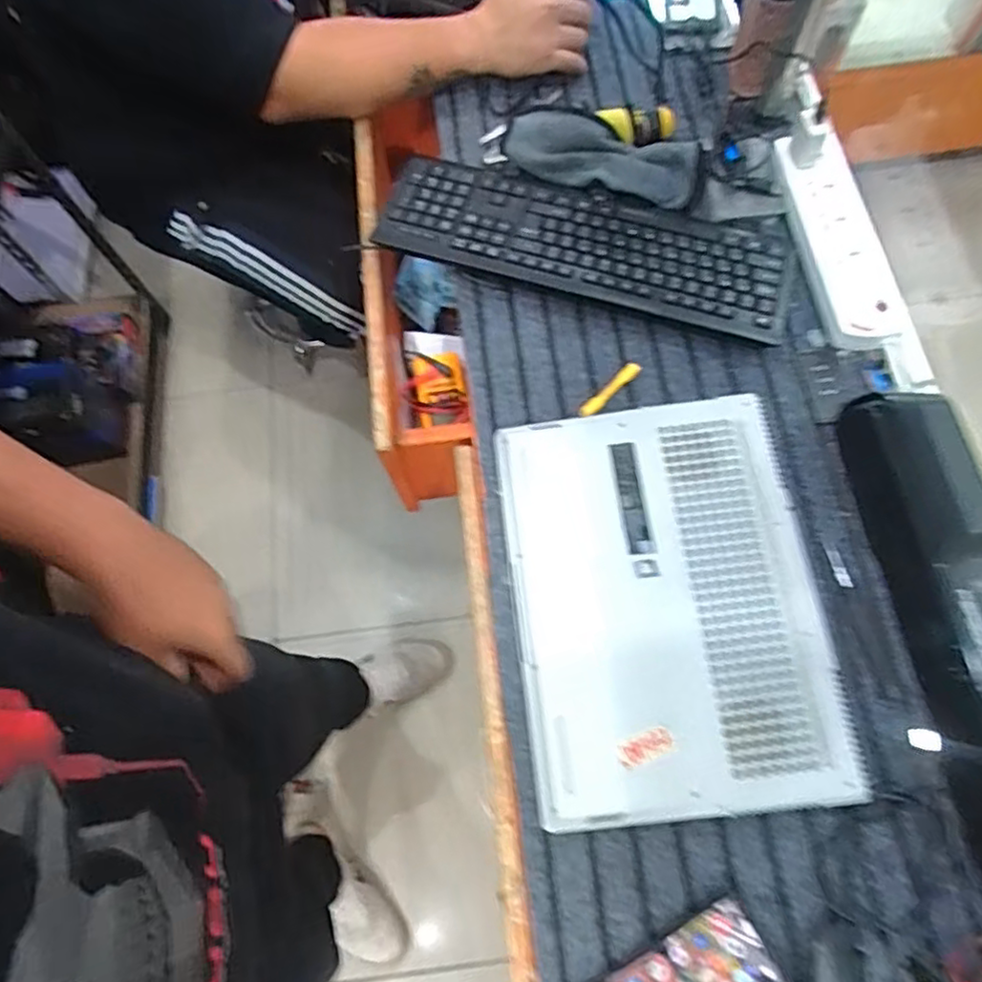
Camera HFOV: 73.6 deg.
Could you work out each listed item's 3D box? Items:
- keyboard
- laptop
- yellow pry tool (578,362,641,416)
[{"bbox_3d":[0.101,-0.273,0.711,0.438,0.027,0.137,16,71,8],"label":"keyboard"},{"bbox_3d":[0.152,0.091,0.578,0.258,0.023,0.355,-6,70,0],"label":"laptop"},{"bbox_3d":[0.120,-0.103,0.662,0.080,0.009,0.015,-42,74,-12],"label":"yellow pry tool"}]

